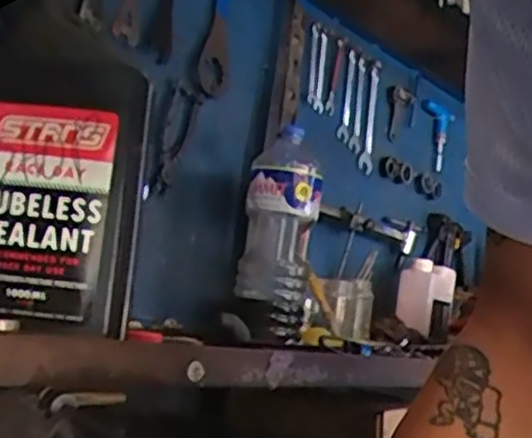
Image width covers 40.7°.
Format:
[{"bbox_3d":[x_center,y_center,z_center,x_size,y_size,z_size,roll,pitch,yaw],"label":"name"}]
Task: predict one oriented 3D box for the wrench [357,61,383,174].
[{"bbox_3d":[0.195,-0.197,1.346,0.011,0.213,0.060,1,-10,28],"label":"wrench"}]

